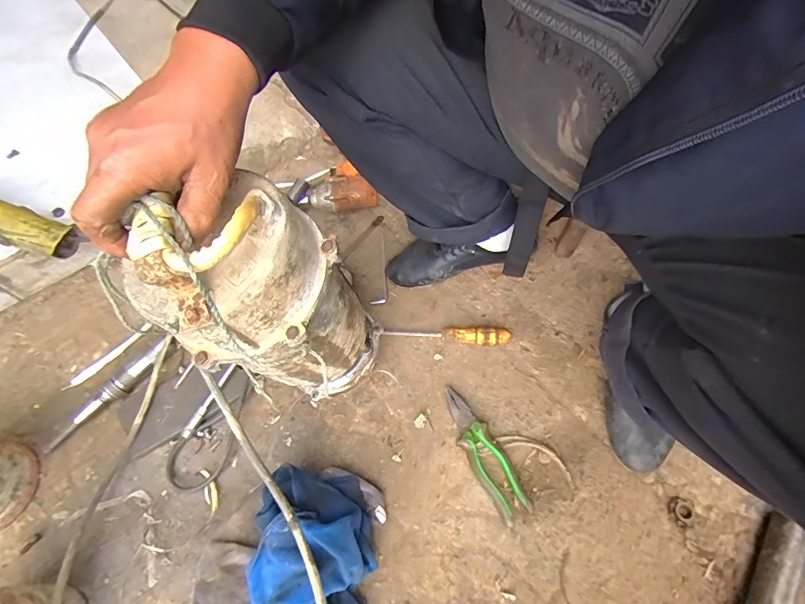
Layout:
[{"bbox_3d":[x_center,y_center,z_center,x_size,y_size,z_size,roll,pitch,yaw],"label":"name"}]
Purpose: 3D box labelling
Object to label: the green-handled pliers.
[{"bbox_3d":[0.109,0.210,0.599,0.047,0.028,0.190,-27,63,-11],"label":"green-handled pliers"}]

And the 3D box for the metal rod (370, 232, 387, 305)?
[{"bbox_3d":[-0.036,-0.066,0.758,0.025,0.005,0.149,3,61,5],"label":"metal rod"}]

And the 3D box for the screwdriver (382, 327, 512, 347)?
[{"bbox_3d":[0.071,0.055,0.684,0.201,0.030,0.023,3,61,5],"label":"screwdriver"}]

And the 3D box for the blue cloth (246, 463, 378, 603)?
[{"bbox_3d":[-0.102,0.307,0.503,0.139,0.120,0.193,2,61,4],"label":"blue cloth"}]

